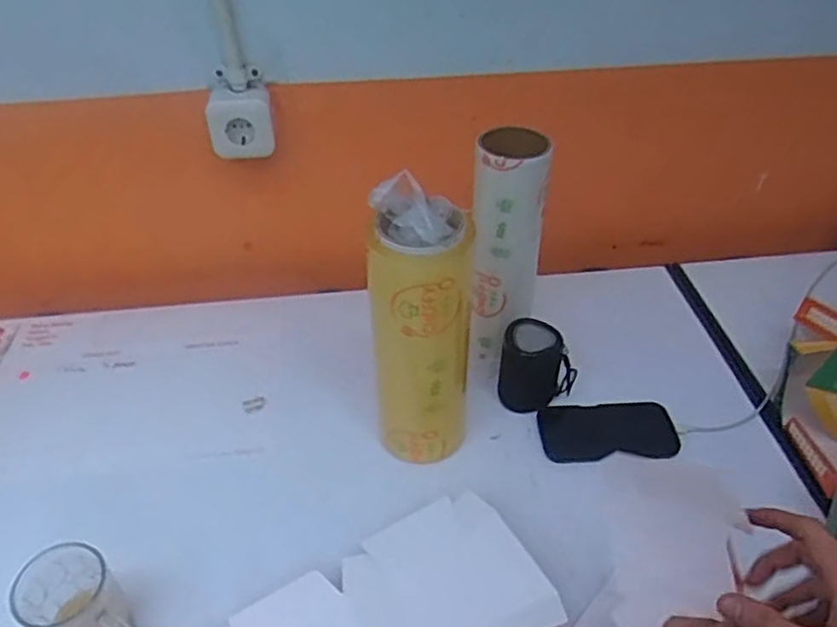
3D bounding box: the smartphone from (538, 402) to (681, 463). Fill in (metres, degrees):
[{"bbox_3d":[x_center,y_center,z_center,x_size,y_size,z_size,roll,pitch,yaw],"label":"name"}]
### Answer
[{"bbox_3d":[0.238,0.147,0.842,0.174,0.009,0.082,2,48,-5],"label":"smartphone"}]

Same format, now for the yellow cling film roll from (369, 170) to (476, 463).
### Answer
[{"bbox_3d":[0.006,0.020,0.699,0.095,0.314,0.080,6,42,8],"label":"yellow cling film roll"}]

